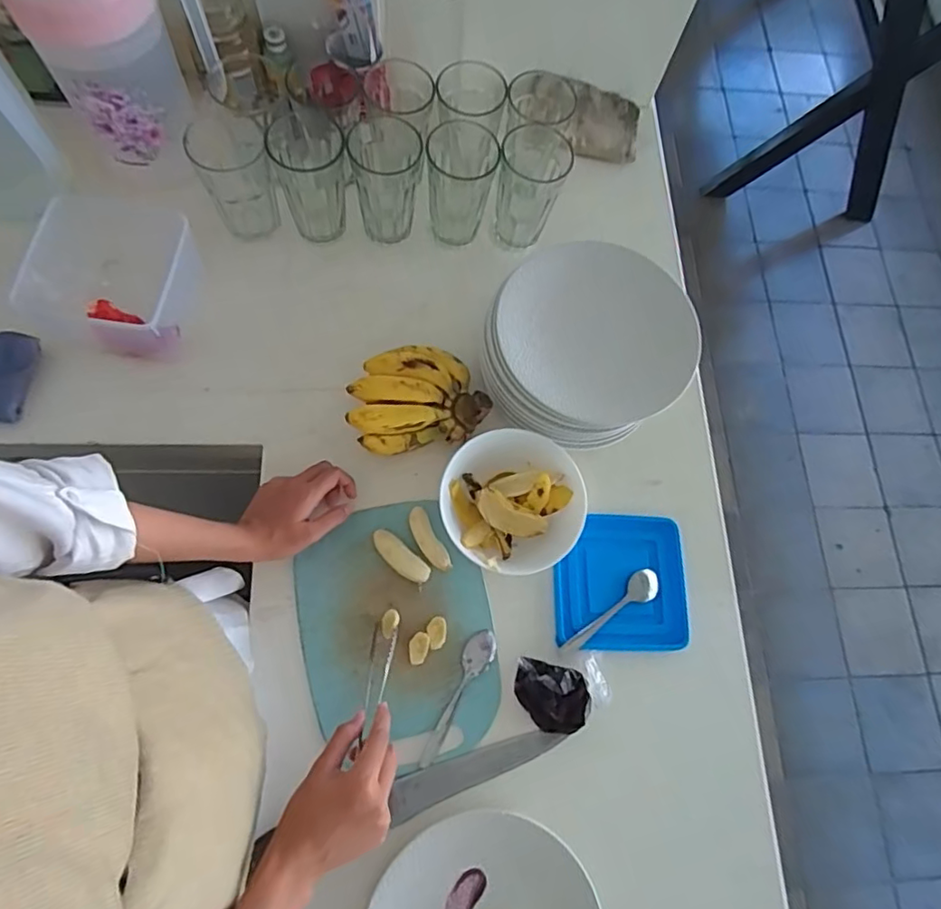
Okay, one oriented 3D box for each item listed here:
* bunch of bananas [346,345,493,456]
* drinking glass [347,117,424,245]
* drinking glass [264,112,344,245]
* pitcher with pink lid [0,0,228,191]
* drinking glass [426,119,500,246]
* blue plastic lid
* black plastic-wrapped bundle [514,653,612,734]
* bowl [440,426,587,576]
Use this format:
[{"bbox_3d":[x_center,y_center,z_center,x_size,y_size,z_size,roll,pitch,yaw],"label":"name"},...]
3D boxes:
[{"bbox_3d":[-0.056,-0.062,0.603,0.135,0.058,0.103,-12,74,-10],"label":"bunch of bananas"},{"bbox_3d":[-0.092,-0.312,0.662,0.076,0.120,0.076,-10,74,-9],"label":"drinking glass"},{"bbox_3d":[-0.171,-0.305,0.646,0.073,0.117,0.079,2,72,-5],"label":"drinking glass"},{"bbox_3d":[-0.330,-0.390,0.574,0.151,0.190,0.105,-20,75,-12],"label":"pitcher with pink lid"},{"bbox_3d":[-0.009,-0.316,0.674,0.076,0.114,0.084,2,72,-5],"label":"drinking glass"},{"bbox_3d":[0.155,0.131,0.604,0.140,0.009,0.135,4,72,-7],"label":"blue plastic lid"},{"bbox_3d":[0.087,0.226,0.545,0.085,0.034,0.064,1,72,-6],"label":"black plastic-wrapped bundle"},{"bbox_3d":[0.046,0.049,0.592,0.135,0.048,0.143,2,72,-5],"label":"bowl"}]

